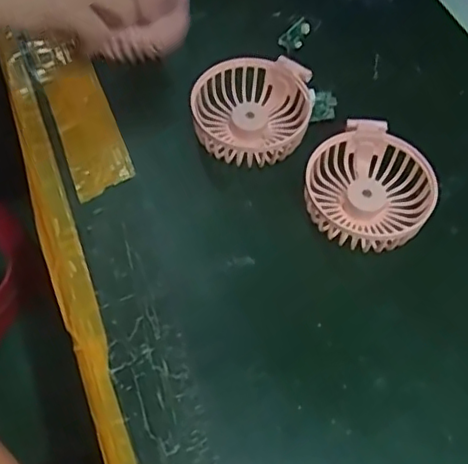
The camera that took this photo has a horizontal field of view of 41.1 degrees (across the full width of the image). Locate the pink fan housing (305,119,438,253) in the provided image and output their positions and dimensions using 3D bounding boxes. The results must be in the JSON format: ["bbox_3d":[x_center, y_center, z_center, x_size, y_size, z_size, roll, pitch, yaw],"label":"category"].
[{"bbox_3d":[0.098,-0.031,0.449,0.086,0.030,0.087,2,61,-4],"label":"pink fan housing"}]

